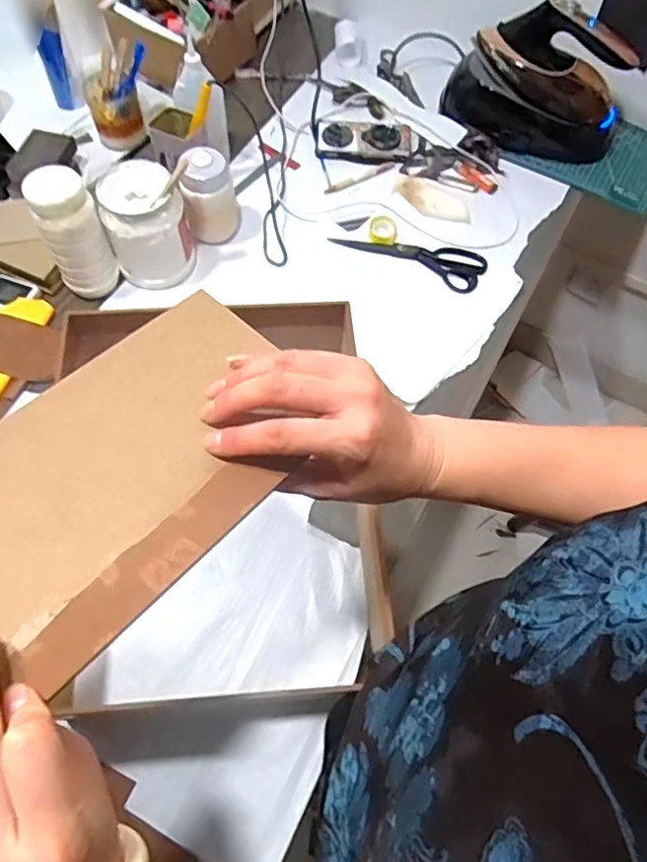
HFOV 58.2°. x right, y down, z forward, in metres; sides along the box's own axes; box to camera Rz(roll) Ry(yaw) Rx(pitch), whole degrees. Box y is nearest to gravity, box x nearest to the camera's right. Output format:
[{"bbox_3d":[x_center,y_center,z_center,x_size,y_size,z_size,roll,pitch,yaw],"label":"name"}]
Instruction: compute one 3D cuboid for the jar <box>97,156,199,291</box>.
[{"bbox_3d":[-0.250,-0.292,0.831,0.115,0.137,0.100,-10,64,-7],"label":"jar"}]

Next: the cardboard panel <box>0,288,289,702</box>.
[{"bbox_3d":[-0.134,0.043,0.293,0.133,0.010,0.304,37,62,15],"label":"cardboard panel"}]

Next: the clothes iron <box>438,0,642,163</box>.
[{"bbox_3d":[0.363,-0.591,0.971,0.297,0.189,0.132,10,64,3],"label":"clothes iron"}]

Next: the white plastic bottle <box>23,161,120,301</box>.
[{"bbox_3d":[-0.332,-0.257,0.783,0.075,0.176,0.066,-24,67,-13],"label":"white plastic bottle"}]

